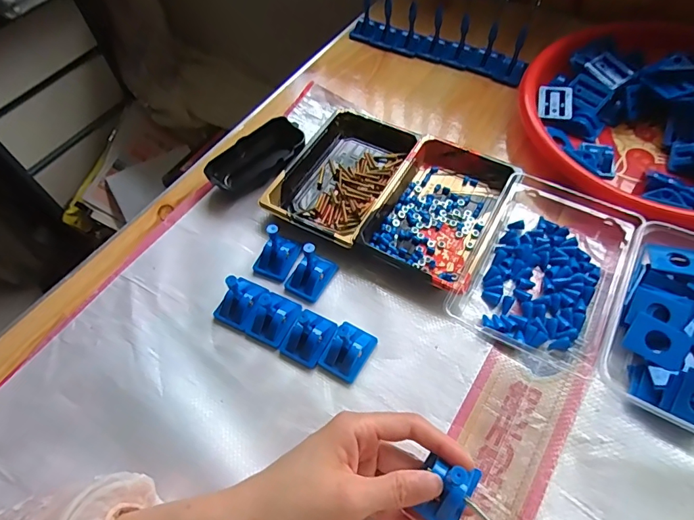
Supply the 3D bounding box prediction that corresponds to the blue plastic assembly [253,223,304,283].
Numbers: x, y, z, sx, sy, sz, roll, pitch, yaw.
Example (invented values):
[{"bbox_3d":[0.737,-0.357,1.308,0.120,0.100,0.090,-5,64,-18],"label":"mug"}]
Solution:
[{"bbox_3d":[-0.066,-0.009,0.405,0.033,0.041,0.038,22,61,17],"label":"blue plastic assembly"}]

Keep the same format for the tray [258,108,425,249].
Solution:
[{"bbox_3d":[-0.002,-0.089,0.465,0.106,0.023,0.161,24,61,18],"label":"tray"}]

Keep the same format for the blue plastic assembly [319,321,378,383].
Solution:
[{"bbox_3d":[0.001,0.073,0.367,0.033,0.019,0.045,24,62,18],"label":"blue plastic assembly"}]

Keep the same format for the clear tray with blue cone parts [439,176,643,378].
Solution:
[{"bbox_3d":[0.178,0.001,0.390,0.117,0.031,0.166,23,61,17],"label":"clear tray with blue cone parts"}]

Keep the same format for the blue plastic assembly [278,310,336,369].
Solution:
[{"bbox_3d":[-0.032,0.063,0.375,0.036,0.019,0.045,22,61,17],"label":"blue plastic assembly"}]

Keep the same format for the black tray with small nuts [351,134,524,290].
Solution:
[{"bbox_3d":[0.088,-0.052,0.433,0.099,0.027,0.162,26,62,19],"label":"black tray with small nuts"}]

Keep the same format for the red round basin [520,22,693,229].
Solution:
[{"bbox_3d":[0.341,-0.157,0.463,0.280,0.058,0.284,-2,57,3],"label":"red round basin"}]

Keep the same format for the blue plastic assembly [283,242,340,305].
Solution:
[{"bbox_3d":[-0.033,0.007,0.398,0.032,0.040,0.046,29,63,21],"label":"blue plastic assembly"}]

